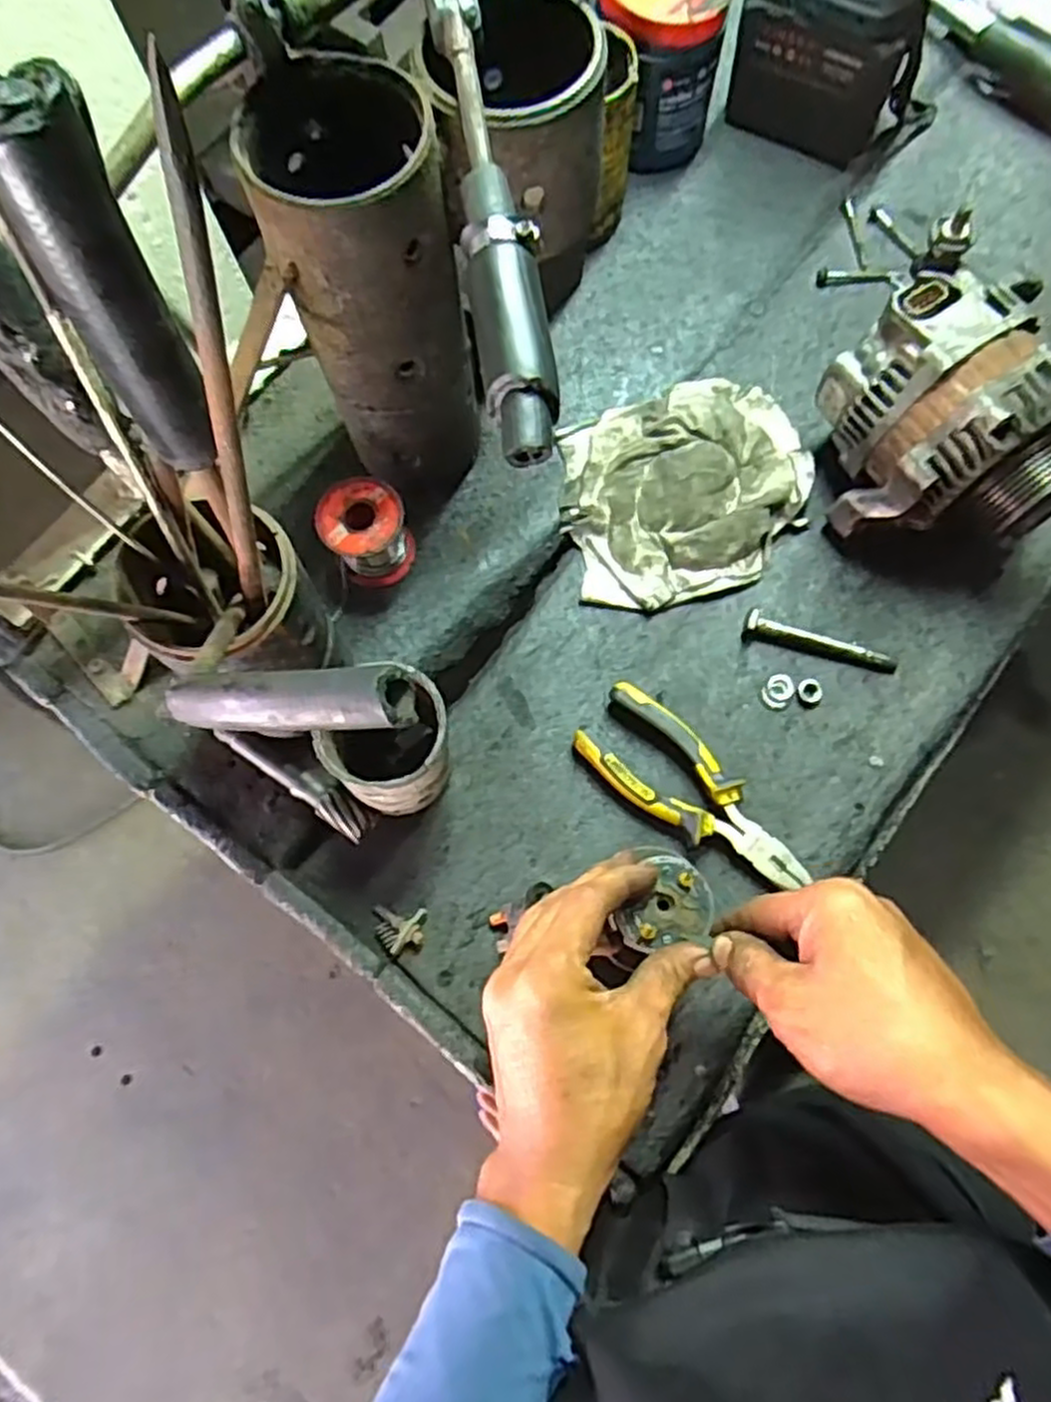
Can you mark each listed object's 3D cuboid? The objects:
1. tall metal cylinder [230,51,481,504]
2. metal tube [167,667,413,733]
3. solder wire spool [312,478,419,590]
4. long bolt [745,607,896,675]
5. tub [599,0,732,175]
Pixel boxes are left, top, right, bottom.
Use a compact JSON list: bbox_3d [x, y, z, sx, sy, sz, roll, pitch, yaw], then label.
[{"bbox_3d":[-0.078,-0.217,0.443,0.082,0.216,0.099,-13,75,-1],"label":"tall metal cylinder"},{"bbox_3d":[-0.072,0.001,0.230,0.083,0.014,0.017,0,75,21],"label":"metal tube"},{"bbox_3d":[-0.103,-0.109,0.512,0.053,0.053,0.050,-1,75,2],"label":"solder wire spool"},{"bbox_3d":[0.196,-0.039,0.520,0.100,0.014,0.016,15,76,6],"label":"long bolt"},{"bbox_3d":[0.097,-0.469,0.562,0.082,0.116,0.090,-1,75,2],"label":"tub"}]

